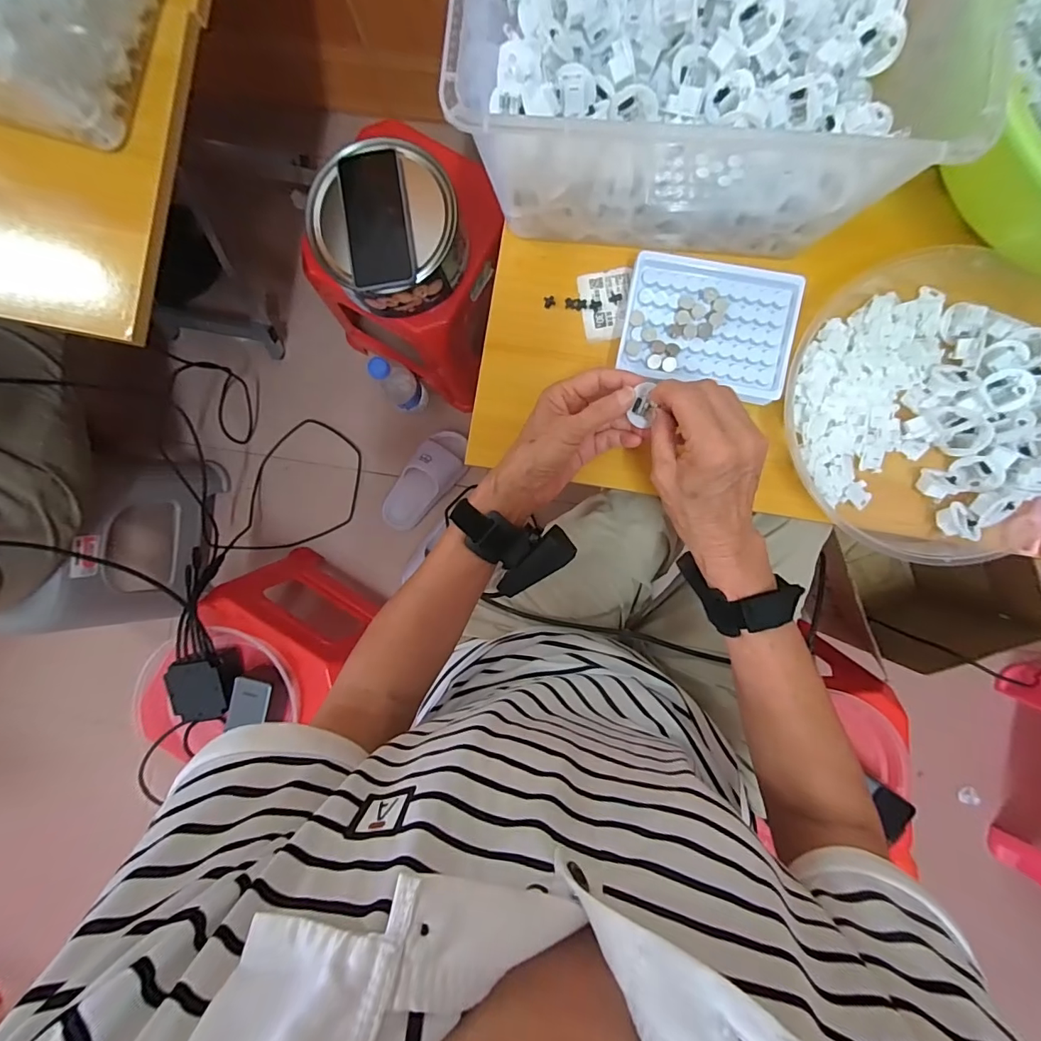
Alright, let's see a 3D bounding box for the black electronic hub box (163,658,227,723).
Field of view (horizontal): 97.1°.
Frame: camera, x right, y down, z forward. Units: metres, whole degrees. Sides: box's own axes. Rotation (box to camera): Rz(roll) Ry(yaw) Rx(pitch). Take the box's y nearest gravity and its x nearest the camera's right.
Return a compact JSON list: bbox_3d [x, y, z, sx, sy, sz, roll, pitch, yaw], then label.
[{"bbox_3d":[-0.421,0.223,0.600,0.071,0.015,0.079,-10,90,3],"label":"black electronic hub box"}]

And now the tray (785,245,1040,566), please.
[{"bbox_3d":[0.343,-0.093,0.374,0.251,0.046,0.245,0,91,3],"label":"tray"}]

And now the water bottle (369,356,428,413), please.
[{"bbox_3d":[-0.208,-0.233,0.776,0.057,0.177,0.062,0,91,3],"label":"water bottle"}]

